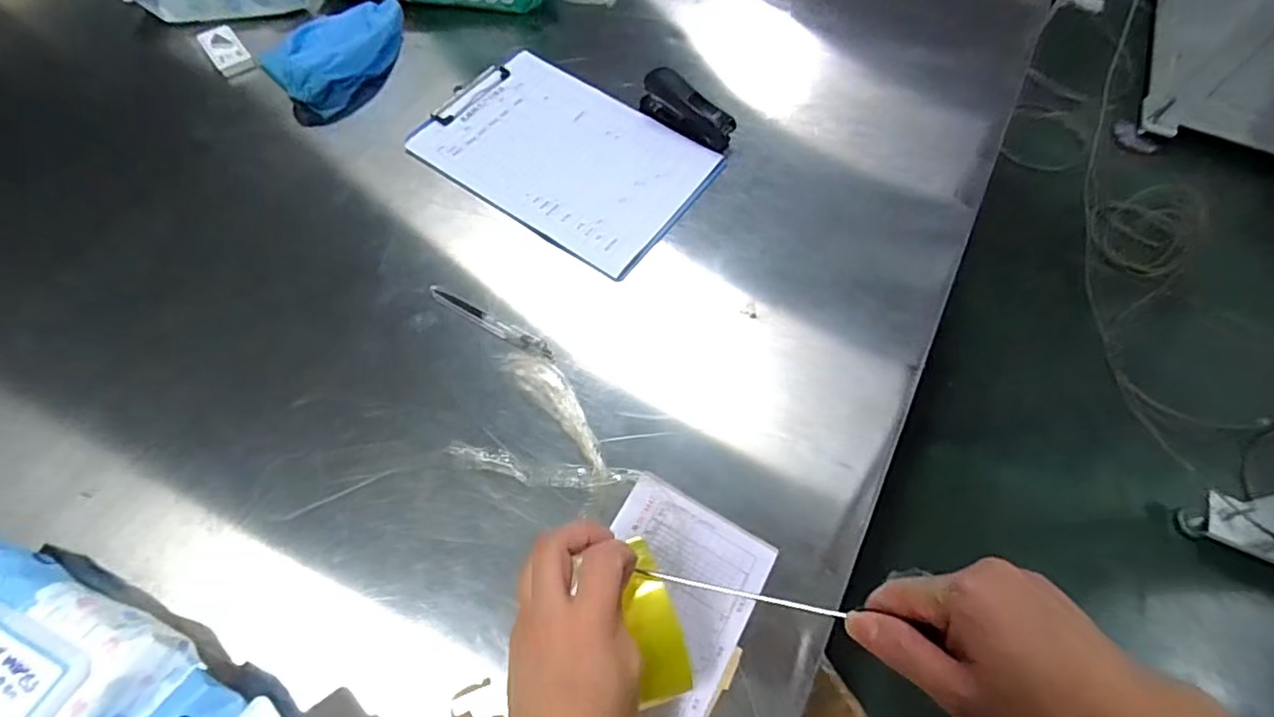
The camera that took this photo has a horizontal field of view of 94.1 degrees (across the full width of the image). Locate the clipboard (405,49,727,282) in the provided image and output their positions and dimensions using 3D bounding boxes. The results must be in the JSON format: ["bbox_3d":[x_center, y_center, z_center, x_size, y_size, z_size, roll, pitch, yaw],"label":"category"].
[{"bbox_3d":[-0.081,-0.231,0.670,0.302,0.012,0.203,32,66,13],"label":"clipboard"}]

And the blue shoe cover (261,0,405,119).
[{"bbox_3d":[-0.360,-0.373,0.709,0.119,0.054,0.175,34,67,14],"label":"blue shoe cover"}]

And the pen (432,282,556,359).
[{"bbox_3d":[-0.141,-0.036,0.574,0.142,0.009,0.018,30,66,12],"label":"pen"}]

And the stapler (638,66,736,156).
[{"bbox_3d":[0.059,-0.285,0.681,0.120,0.045,0.038,36,67,15],"label":"stapler"}]

